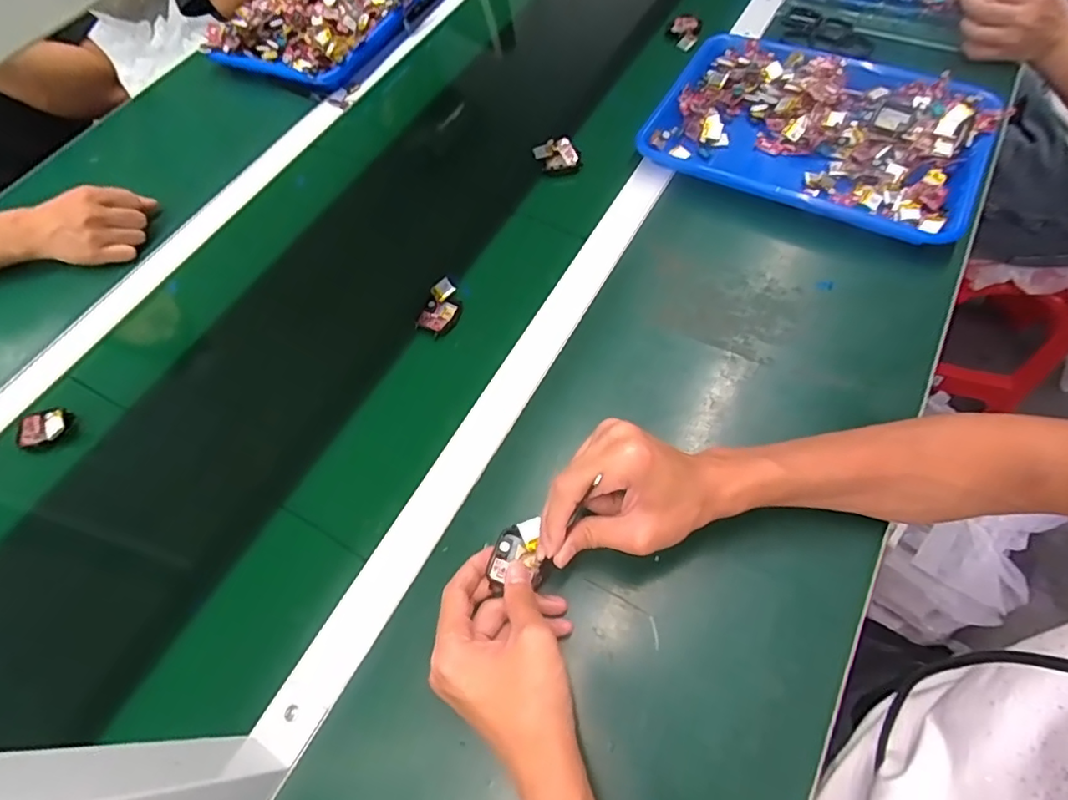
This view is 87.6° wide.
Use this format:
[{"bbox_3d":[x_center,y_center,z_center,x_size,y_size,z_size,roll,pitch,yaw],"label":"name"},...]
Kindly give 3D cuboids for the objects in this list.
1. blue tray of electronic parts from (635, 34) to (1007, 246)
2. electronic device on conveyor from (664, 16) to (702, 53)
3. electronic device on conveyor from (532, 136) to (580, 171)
[{"bbox_3d":[0.311,-0.300,0.616,0.329,0.038,0.242,26,66,16],"label":"blue tray of electronic parts"},{"bbox_3d":[0.197,-0.488,0.739,0.043,0.025,0.048,13,63,10],"label":"electronic device on conveyor"},{"bbox_3d":[0.026,-0.285,0.639,0.049,0.026,0.036,-6,61,0],"label":"electronic device on conveyor"}]

